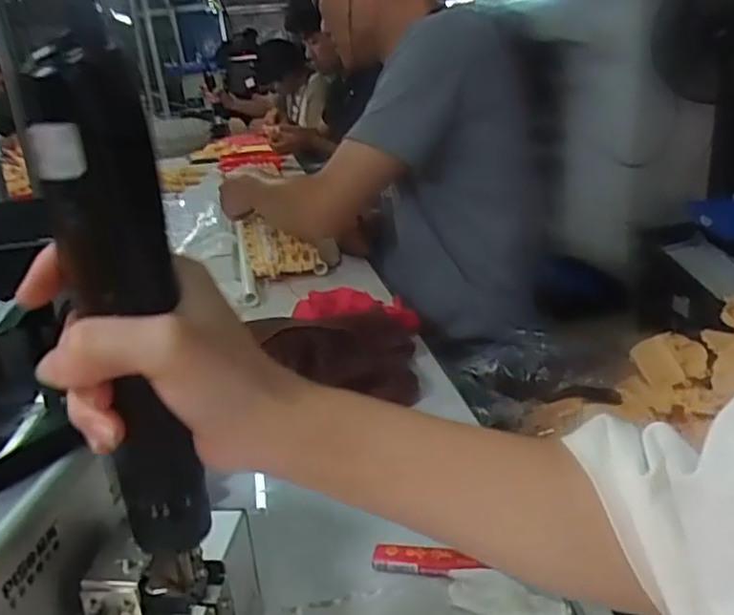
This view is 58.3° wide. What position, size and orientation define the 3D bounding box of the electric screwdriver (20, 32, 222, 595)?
[{"bbox_3d":[-0.089,0.025,0.259,0.037,0.238,0.026,-22,30,-35],"label":"electric screwdriver"}]

